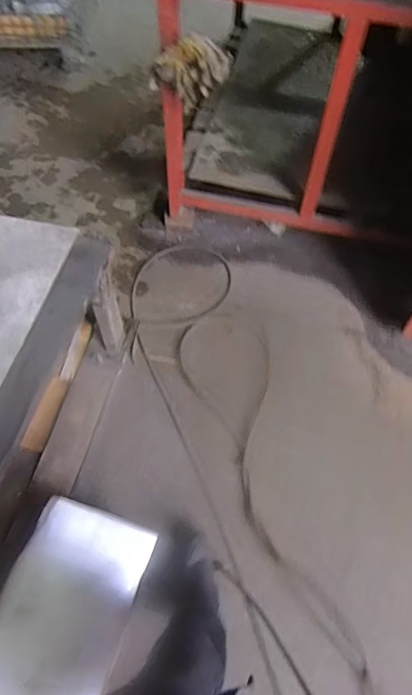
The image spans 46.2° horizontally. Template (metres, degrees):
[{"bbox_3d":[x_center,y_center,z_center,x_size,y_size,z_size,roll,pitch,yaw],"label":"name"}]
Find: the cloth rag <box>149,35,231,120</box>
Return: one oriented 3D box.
[{"bbox_3d":[-0.049,-0.733,1.312,0.218,0.200,0.048,15,59,9],"label":"cloth rag"}]

